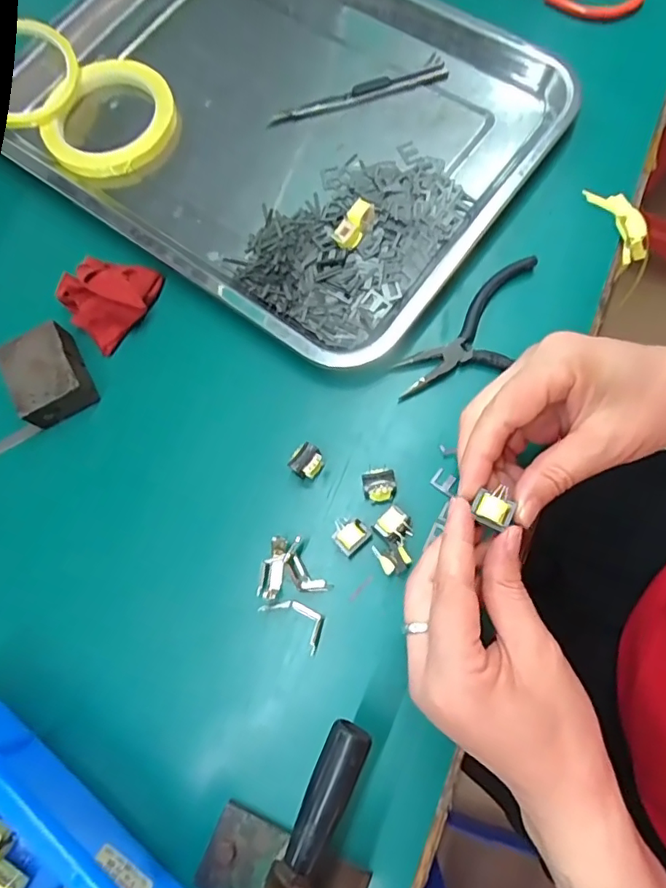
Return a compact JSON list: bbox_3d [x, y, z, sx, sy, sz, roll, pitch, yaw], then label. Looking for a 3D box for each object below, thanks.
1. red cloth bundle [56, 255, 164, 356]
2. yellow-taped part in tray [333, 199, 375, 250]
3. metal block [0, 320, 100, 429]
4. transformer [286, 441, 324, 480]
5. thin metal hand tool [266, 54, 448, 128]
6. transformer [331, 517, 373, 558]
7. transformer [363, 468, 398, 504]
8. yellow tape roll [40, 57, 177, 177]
[{"bbox_3d":[-0.150,-0.103,0.353,0.053,0.027,0.062,42,81,13],"label":"red cloth bundle"},{"bbox_3d":[0.015,-0.149,0.356,0.018,0.009,0.033,35,92,-10],"label":"yellow-taped part in tray"},{"bbox_3d":[-0.186,-0.044,0.341,0.045,0.029,0.057,-24,74,-3],"label":"metal block"},{"bbox_3d":[-0.016,0.011,0.320,0.019,0.013,0.020,38,80,13],"label":"transformer"},{"bbox_3d":[0.019,-0.274,0.407,0.142,0.008,0.023,-18,74,-1],"label":"thin metal hand tool"},{"bbox_3d":[0.010,0.053,0.306,0.020,0.014,0.020,41,81,13],"label":"transformer"},{"bbox_3d":[0.028,0.025,0.312,0.019,0.016,0.020,-8,74,2],"label":"transformer"},{"bbox_3d":[-0.173,-0.257,0.413,0.103,0.016,0.103,-1,75,4],"label":"yellow tape roll"}]

